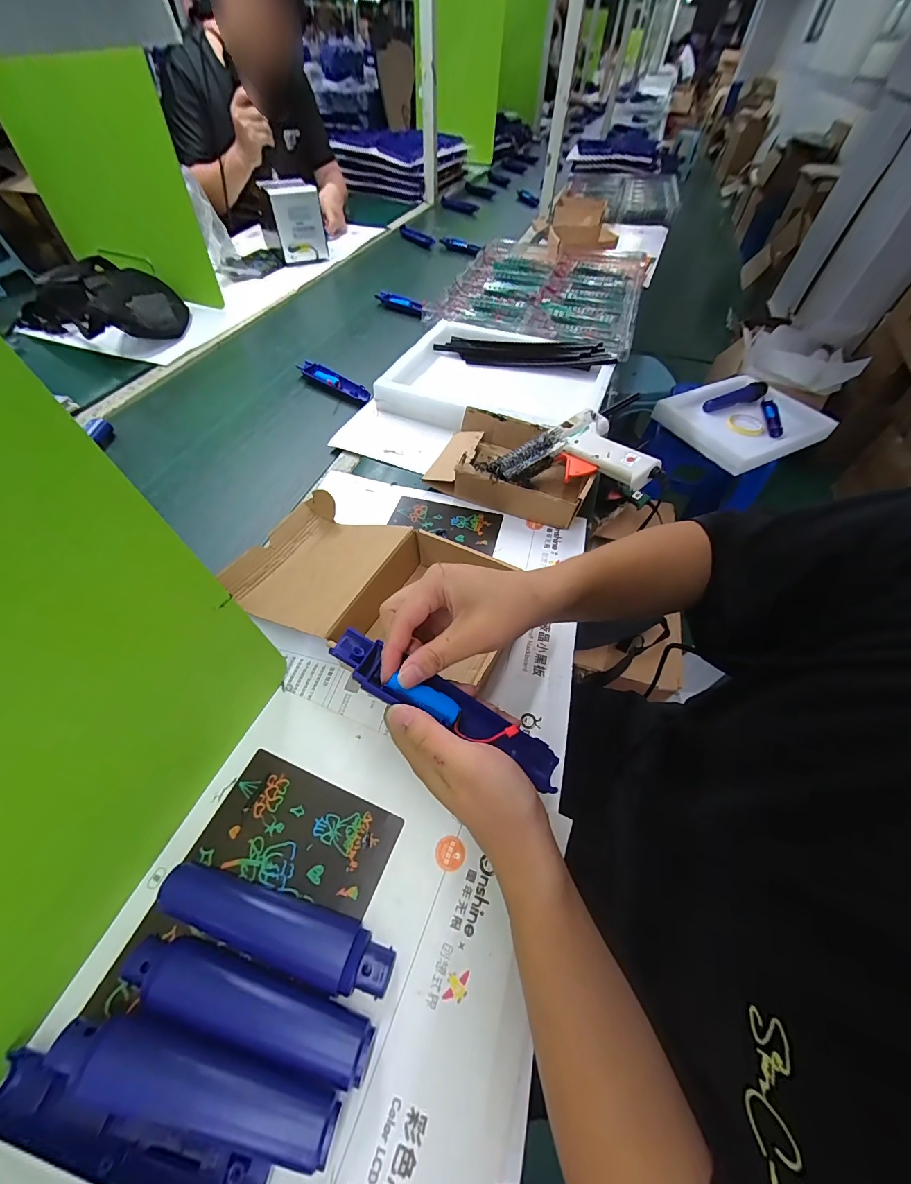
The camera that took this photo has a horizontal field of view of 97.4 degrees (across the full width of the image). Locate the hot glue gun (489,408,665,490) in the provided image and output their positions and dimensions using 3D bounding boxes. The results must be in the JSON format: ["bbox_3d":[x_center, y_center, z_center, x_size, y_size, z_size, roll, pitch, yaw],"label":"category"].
[{"bbox_3d":[0.162,-0.188,0.535,0.203,0.033,0.112,7,65,24],"label":"hot glue gun"}]

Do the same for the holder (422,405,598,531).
[{"bbox_3d":[0.080,-0.179,0.569,0.217,0.061,0.152,22,56,12],"label":"holder"}]

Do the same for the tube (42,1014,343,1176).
[{"bbox_3d":[-0.150,0.282,0.231,0.167,0.025,0.030,11,55,4],"label":"tube"}]

